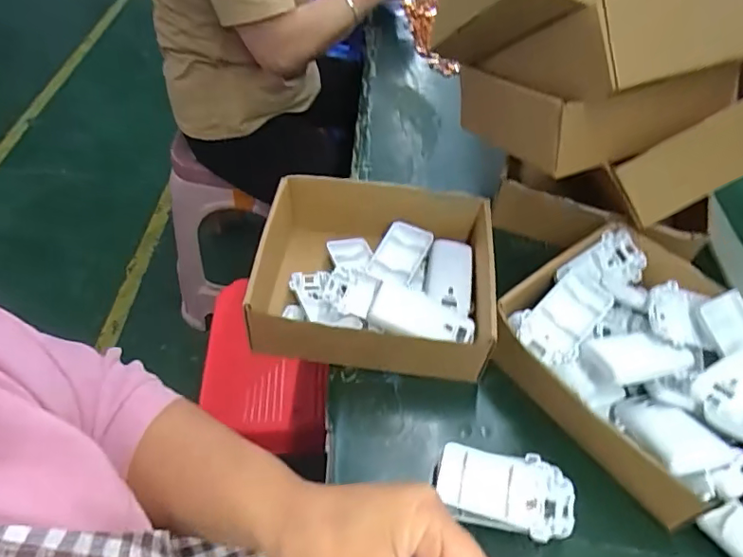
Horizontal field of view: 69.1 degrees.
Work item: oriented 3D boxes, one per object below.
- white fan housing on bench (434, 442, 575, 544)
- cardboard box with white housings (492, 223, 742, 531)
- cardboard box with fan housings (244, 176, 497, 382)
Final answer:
[{"bbox_3d":[0.095,0.162,0.400,0.098,0.041,0.062,7,49,4],"label":"white fan housing on bench"},{"bbox_3d":[0.232,0.066,0.458,0.201,0.085,0.208,-31,57,-26],"label":"cardboard box with white housings"},{"bbox_3d":[-0.001,-0.002,0.510,0.223,0.073,0.178,7,49,3],"label":"cardboard box with fan housings"}]

